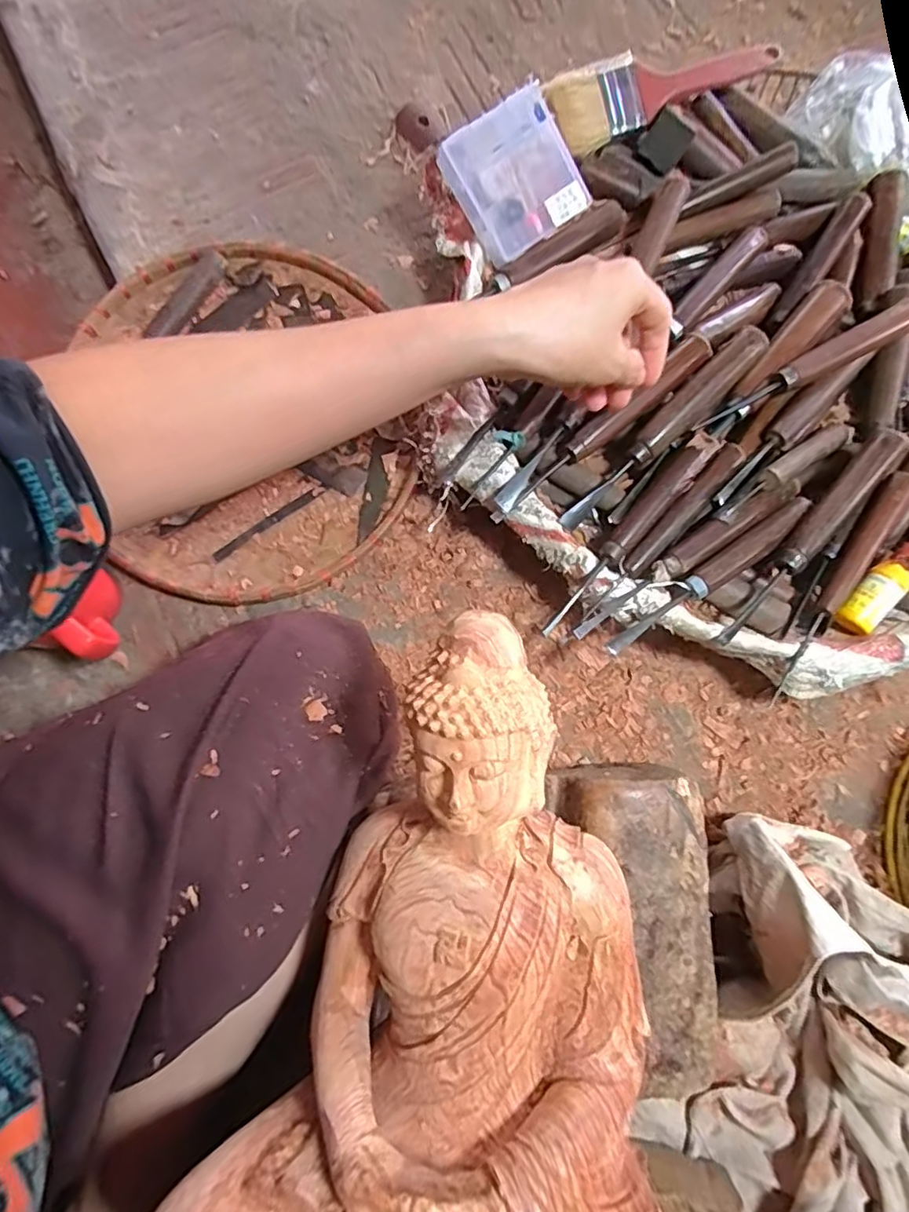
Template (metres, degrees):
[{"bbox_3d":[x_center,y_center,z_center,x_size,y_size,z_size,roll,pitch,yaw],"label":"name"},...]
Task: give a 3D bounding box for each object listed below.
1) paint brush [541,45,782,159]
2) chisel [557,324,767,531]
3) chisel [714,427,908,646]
[{"bbox_3d":[0.156,-0.404,0.447,0.177,0.024,0.053,-25,82,-7],"label":"paint brush"},{"bbox_3d":[0.138,-0.117,0.393,0.175,0.013,0.020,-45,82,6],"label":"chisel"},{"bbox_3d":[0.238,-0.044,0.389,0.025,0.029,0.185,40,80,5],"label":"chisel"}]

